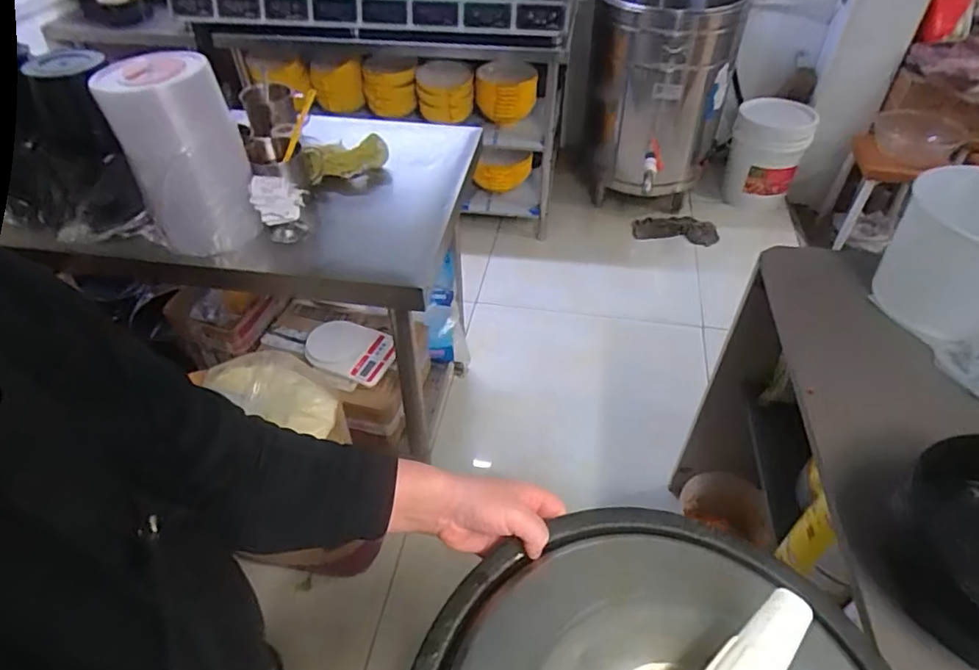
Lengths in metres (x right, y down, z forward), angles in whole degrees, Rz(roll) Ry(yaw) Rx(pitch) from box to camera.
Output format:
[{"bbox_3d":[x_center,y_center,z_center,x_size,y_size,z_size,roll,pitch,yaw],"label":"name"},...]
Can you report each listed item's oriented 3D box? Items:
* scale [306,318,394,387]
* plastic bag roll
[{"bbox_3d":[-0.339,0.035,1.394,0.225,0.032,0.146,14,47,15],"label":"scale"},{"bbox_3d":[-0.508,-0.295,0.971,0.179,0.279,0.148,-23,49,-20],"label":"plastic bag roll"}]

